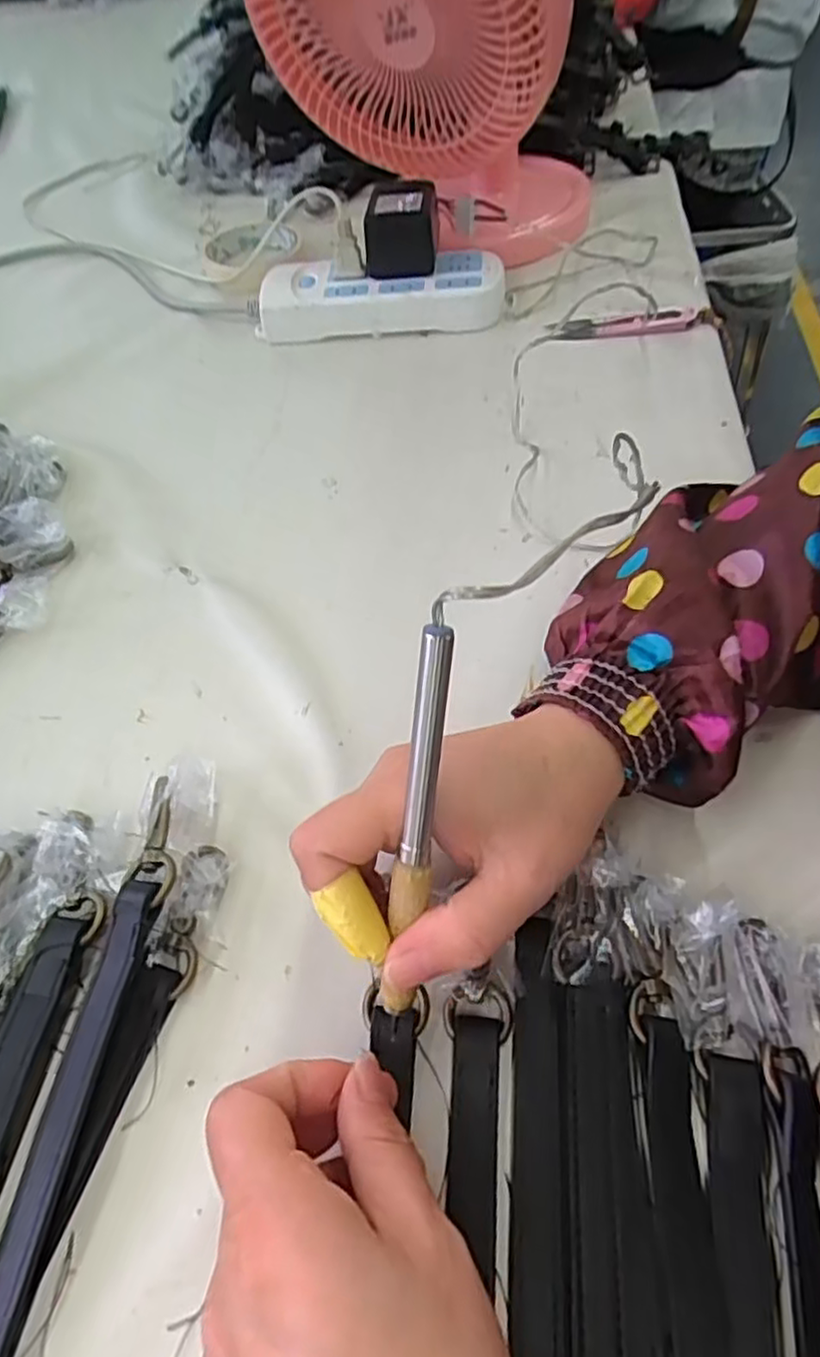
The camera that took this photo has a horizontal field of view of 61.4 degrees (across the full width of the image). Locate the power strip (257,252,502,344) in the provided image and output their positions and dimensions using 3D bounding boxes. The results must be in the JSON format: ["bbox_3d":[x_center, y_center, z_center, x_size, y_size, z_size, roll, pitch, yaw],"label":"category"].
[{"bbox_3d":[-0.022,-0.294,0.536,0.190,0.039,0.067,1,53,5],"label":"power strip"}]

